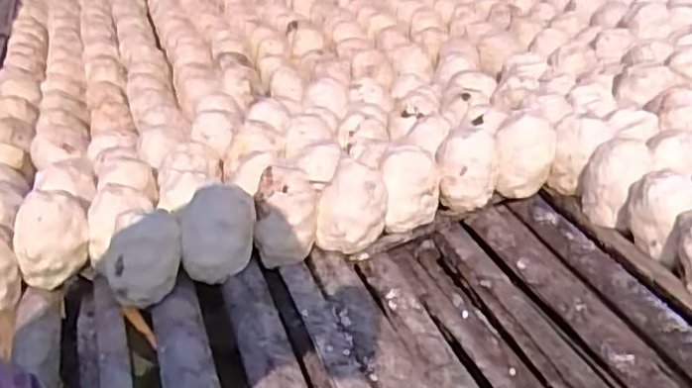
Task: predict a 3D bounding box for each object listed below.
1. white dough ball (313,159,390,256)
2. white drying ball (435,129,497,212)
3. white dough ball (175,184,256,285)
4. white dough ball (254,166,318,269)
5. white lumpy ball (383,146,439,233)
[{"bbox_3d":[0.007,0.020,0.837,0.081,0.098,0.066,-1,32,9],"label":"white dough ball"},{"bbox_3d":[0.153,-0.029,0.881,0.068,0.089,0.064,-5,31,3],"label":"white drying ball"},{"bbox_3d":[-0.141,0.053,0.779,0.083,0.101,0.075,-7,31,-2],"label":"white dough ball"},{"bbox_3d":[-0.069,0.031,0.816,0.063,0.113,0.061,-5,31,3],"label":"white dough ball"},{"bbox_3d":[0.078,-0.006,0.868,0.074,0.081,0.082,-2,32,7],"label":"white lumpy ball"}]

